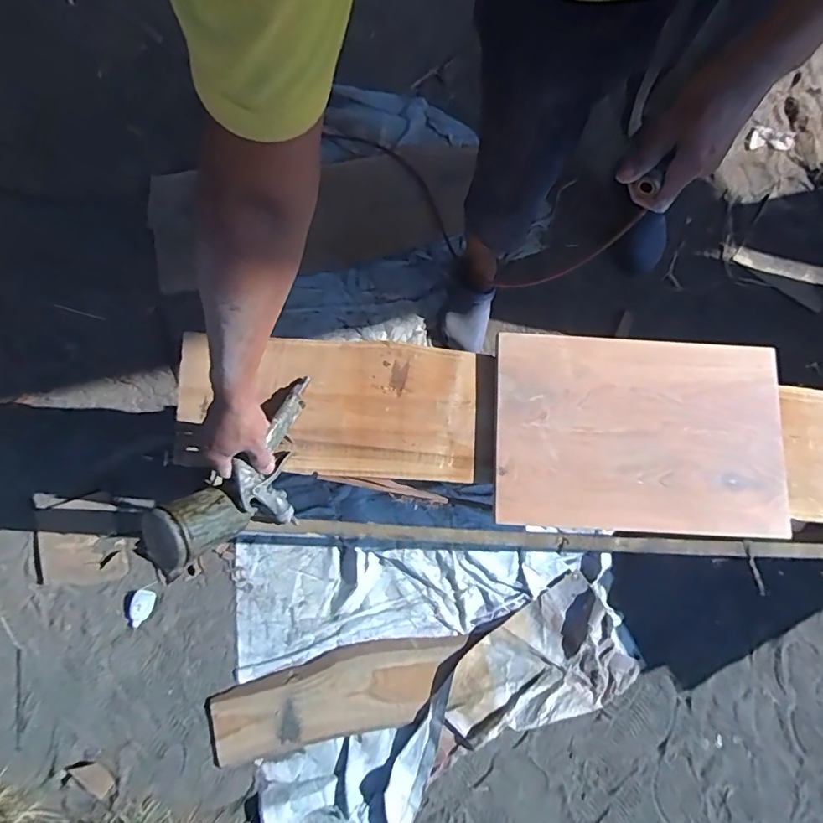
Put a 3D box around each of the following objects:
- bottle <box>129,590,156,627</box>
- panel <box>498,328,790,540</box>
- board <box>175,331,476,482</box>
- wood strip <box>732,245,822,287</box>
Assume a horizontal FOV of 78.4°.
[{"bbox_3d":[-0.597,0.435,1.114,0.044,0.022,0.079,12,78,1],"label":"bottle"},{"bbox_3d":[0.334,0.028,0.747,0.416,0.022,0.282,3,81,-1],"label":"panel"},{"bbox_3d":[-0.125,-0.010,0.751,0.436,0.023,0.199,3,81,-1],"label":"board"},{"bbox_3d":[1.025,-0.366,1.314,0.386,0.023,0.051,13,78,1],"label":"wood strip"}]

